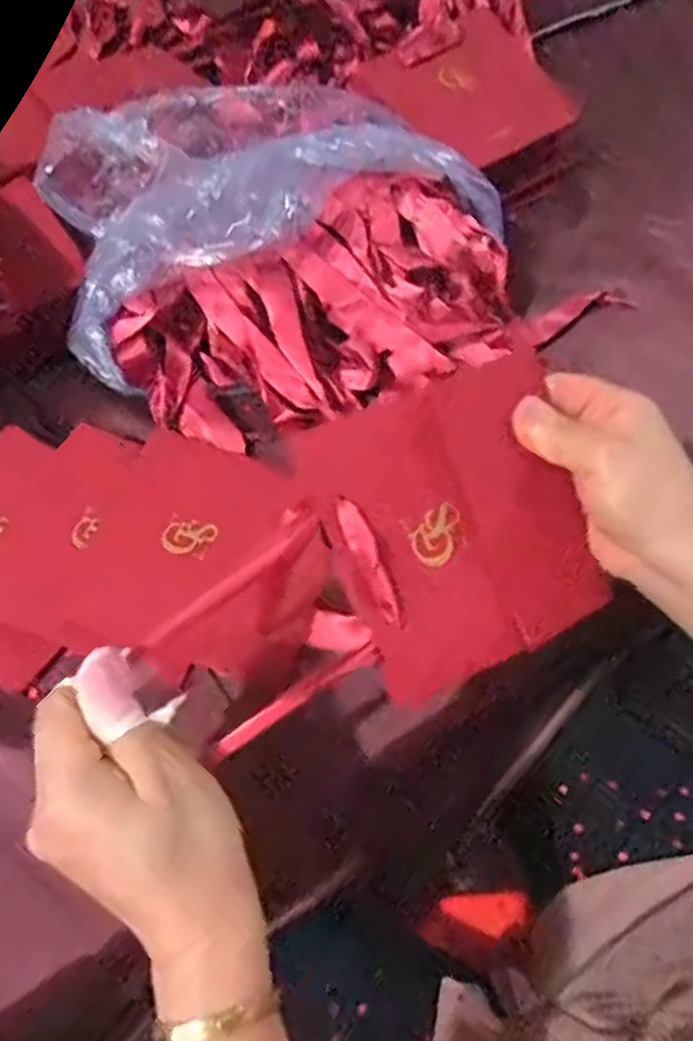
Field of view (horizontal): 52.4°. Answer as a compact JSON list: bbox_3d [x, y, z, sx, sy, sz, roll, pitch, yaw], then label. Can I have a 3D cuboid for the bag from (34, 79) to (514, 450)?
[{"bbox_3d":[-0.051,-0.211,0.522,0.308,0.108,0.300,-18,58,-9],"label":"bag"}]

